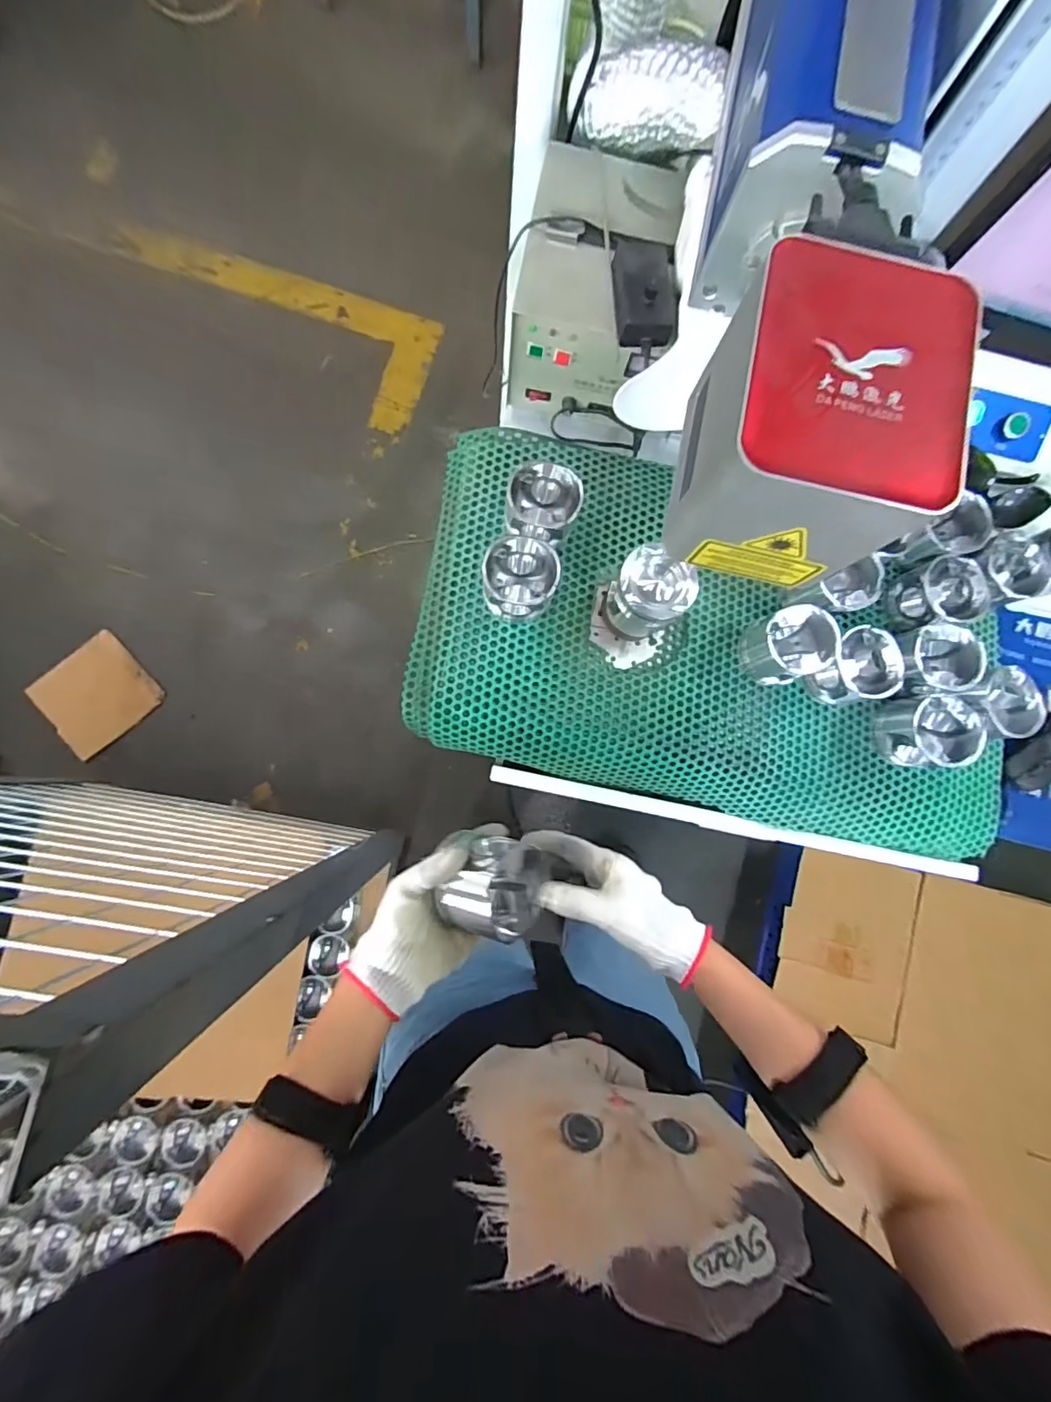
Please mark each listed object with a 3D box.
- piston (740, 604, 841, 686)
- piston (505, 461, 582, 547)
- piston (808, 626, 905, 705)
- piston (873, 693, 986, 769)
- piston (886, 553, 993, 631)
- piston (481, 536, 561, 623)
[{"bbox_3d":[0.293,-0.061,0.596,0.072,0.074,0.076,1,82,-5],"label":"piston"},{"bbox_3d":[0.018,-0.213,0.593,0.081,0.060,0.077,0,83,-5],"label":"piston"},{"bbox_3d":[0.368,-0.039,0.608,0.074,0.072,0.078,1,82,-5],"label":"piston"},{"bbox_3d":[0.453,0.035,0.605,0.087,0.064,0.077,4,82,-5],"label":"piston"},{"bbox_3d":[0.487,-0.124,0.631,0.082,0.065,0.078,-21,85,-8],"label":"piston"},{"bbox_3d":[-0.007,-0.131,0.584,0.078,0.067,0.071,13,82,-3],"label":"piston"}]

